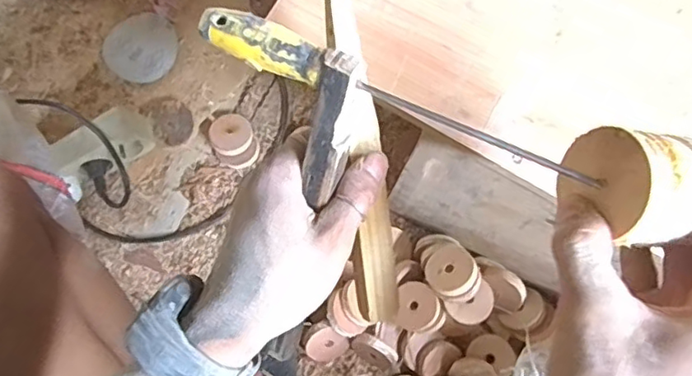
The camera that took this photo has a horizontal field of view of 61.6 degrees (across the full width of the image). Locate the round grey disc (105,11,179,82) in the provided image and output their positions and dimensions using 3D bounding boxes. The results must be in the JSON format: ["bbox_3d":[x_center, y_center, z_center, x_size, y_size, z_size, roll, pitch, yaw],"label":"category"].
[{"bbox_3d":[-0.263,-0.182,0.744,0.090,0.008,0.099,-40,79,-8],"label":"round grey disc"}]

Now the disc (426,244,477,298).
[{"bbox_3d":[0.108,0.085,0.598,0.049,0.008,0.052,-7,68,17],"label":"disc"}]

